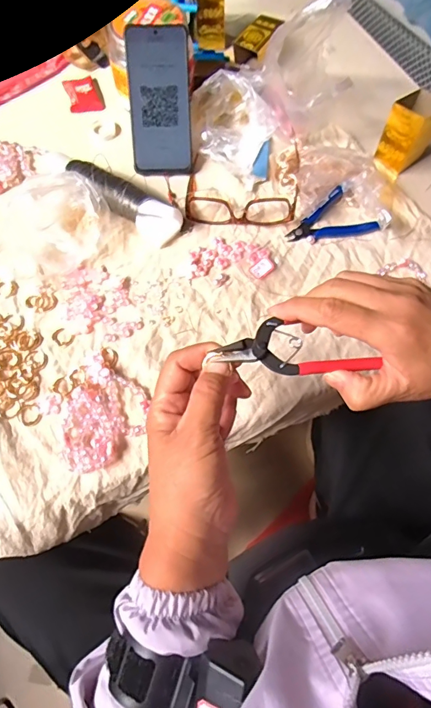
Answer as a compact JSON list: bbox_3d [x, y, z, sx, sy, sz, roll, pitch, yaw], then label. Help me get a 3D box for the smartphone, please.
[{"bbox_3d":[-0.068,-0.312,0.537,0.076,0.014,0.162,-2,108,-1],"label":"smartphone"}]

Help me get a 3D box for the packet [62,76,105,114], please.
[{"bbox_3d":[-0.190,-0.370,0.615,0.043,0.012,0.058,-18,68,-9],"label":"packet"}]

